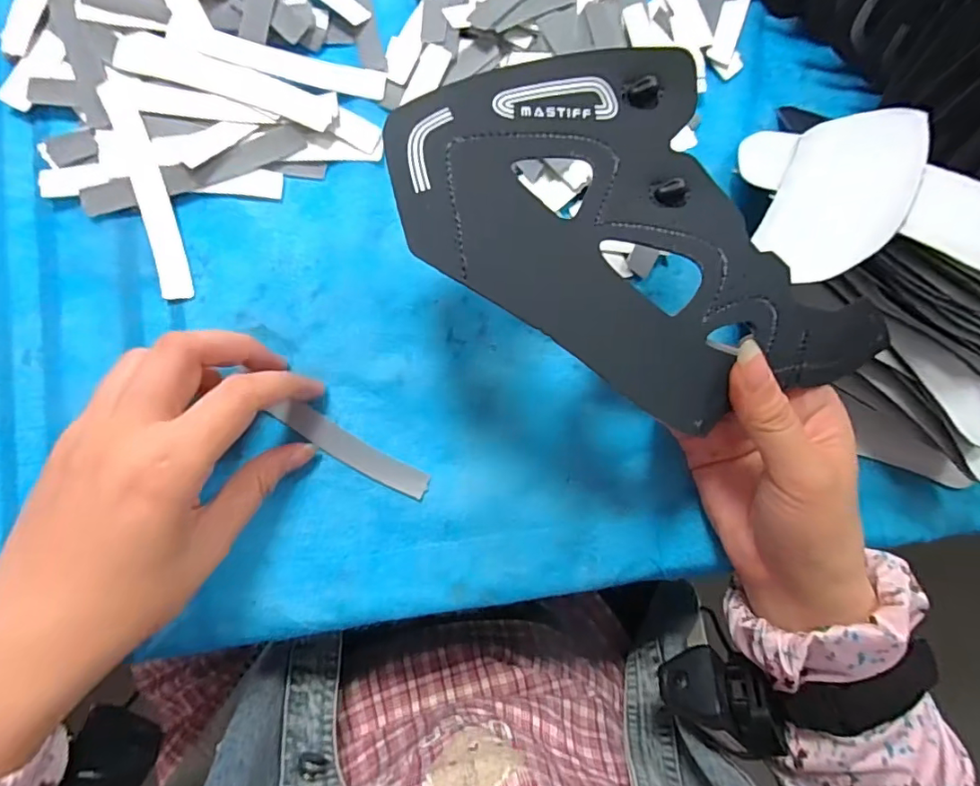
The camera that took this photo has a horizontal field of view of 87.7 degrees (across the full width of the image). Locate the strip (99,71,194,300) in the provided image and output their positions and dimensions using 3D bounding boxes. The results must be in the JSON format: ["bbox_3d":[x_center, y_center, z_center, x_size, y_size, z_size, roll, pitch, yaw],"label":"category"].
[{"bbox_3d":[-0.163,-0.100,0.243,0.016,0.005,0.112,-16,87,-8],"label":"strip"}]

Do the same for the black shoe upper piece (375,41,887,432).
[{"bbox_3d":[0.062,-0.058,0.200,0.201,0.022,0.115,38,82,-2],"label":"black shoe upper piece"}]

